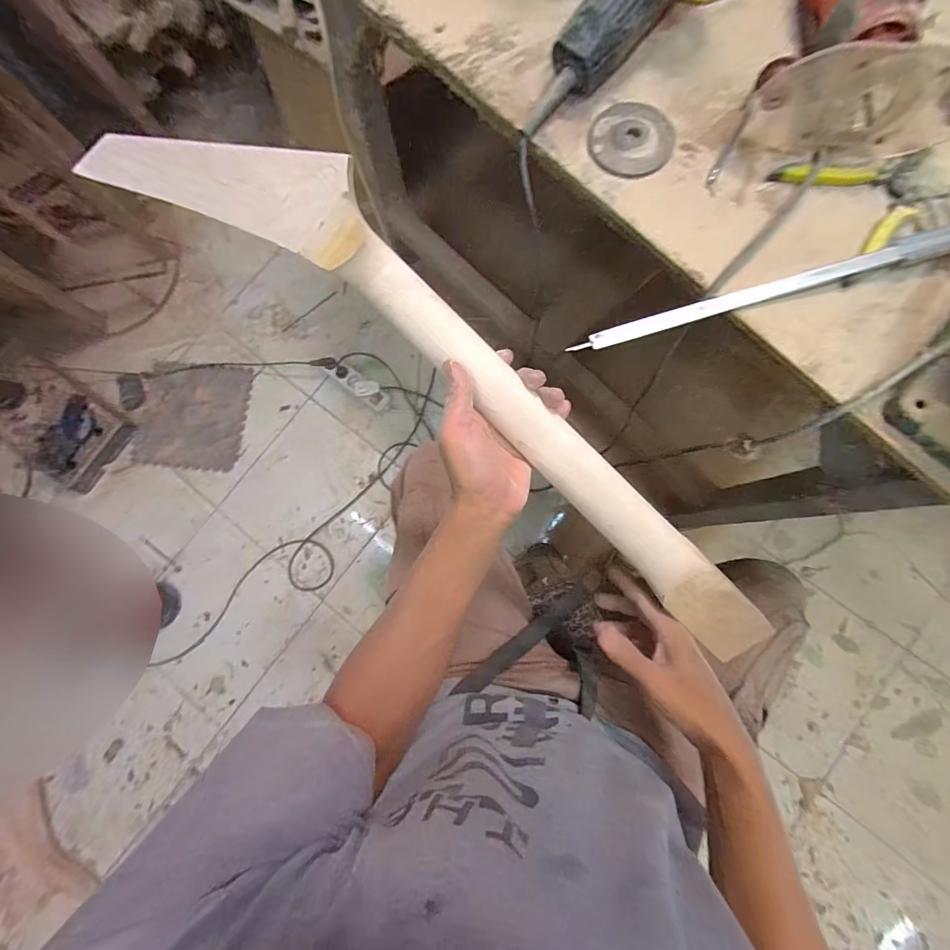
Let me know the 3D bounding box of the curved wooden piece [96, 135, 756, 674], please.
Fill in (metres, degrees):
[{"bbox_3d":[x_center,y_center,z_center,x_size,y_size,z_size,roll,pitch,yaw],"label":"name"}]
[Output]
[{"bbox_3d":[0.021,-0.046,0.340,0.654,0.036,0.106,40,85,-11],"label":"curved wooden piece"}]

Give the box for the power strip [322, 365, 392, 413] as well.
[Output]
[{"bbox_3d":[-0.333,-0.256,1.139,0.204,0.040,0.058,36,85,8],"label":"power strip"}]

